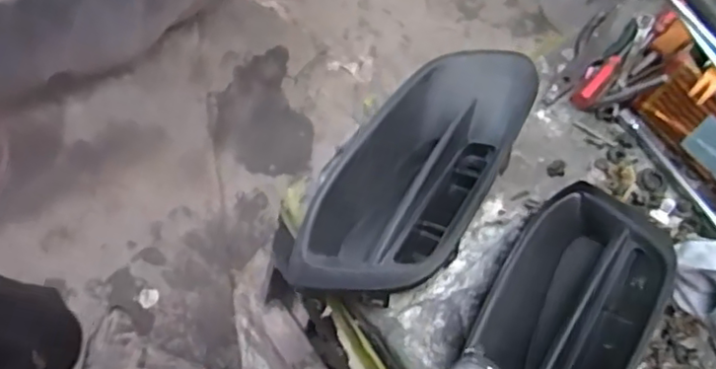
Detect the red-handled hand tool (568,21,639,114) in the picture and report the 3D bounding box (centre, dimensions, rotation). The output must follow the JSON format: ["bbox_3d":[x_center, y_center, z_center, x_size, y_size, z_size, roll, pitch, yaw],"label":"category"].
[{"bbox_3d":[0.292,-0.143,0.734,0.029,0.021,0.147,34,64,11],"label":"red-handled hand tool"}]

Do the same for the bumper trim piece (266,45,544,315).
[{"bbox_3d":[0.053,-0.012,0.597,0.139,0.068,0.298,29,63,9],"label":"bumper trim piece"}]

